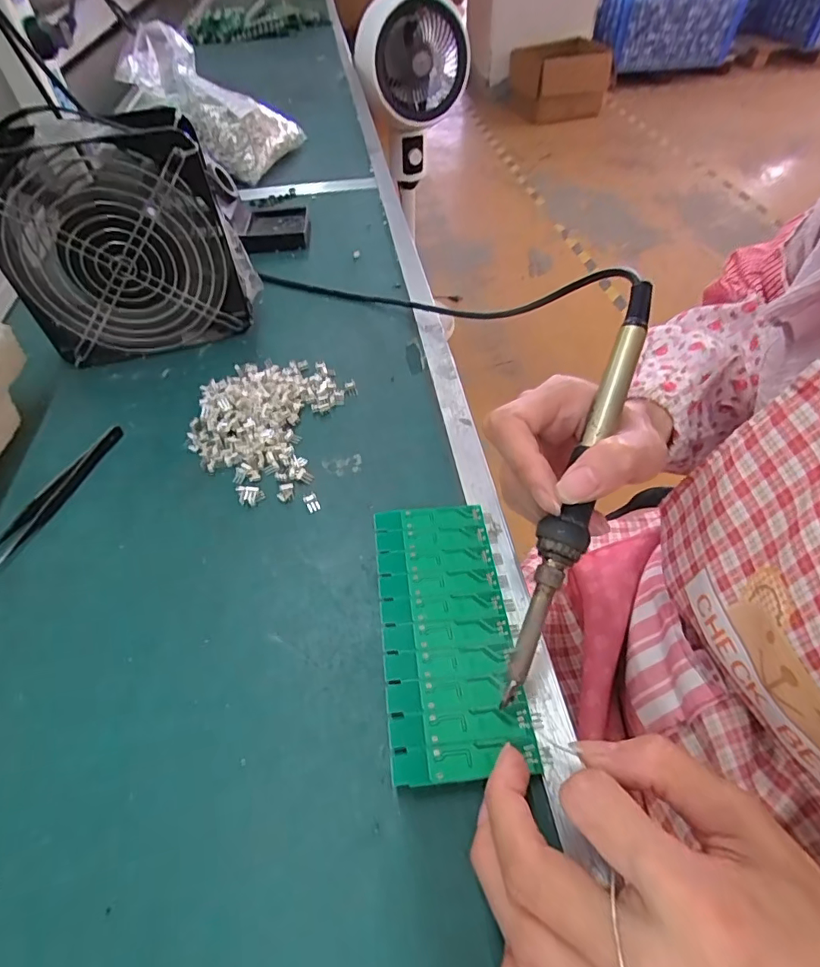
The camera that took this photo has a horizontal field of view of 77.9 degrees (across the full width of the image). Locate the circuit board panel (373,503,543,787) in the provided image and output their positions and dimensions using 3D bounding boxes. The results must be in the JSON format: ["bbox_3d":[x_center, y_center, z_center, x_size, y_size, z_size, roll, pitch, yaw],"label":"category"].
[{"bbox_3d":[0.017,0.068,0.253,0.063,0.004,0.138,-4,50,-1],"label":"circuit board panel"}]

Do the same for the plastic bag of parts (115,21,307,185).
[{"bbox_3d":[-0.259,-0.493,0.662,0.171,0.129,0.144,11,52,11],"label":"plastic bag of parts"}]

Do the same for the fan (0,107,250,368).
[{"bbox_3d":[-0.213,-0.175,0.378,0.152,0.153,0.052,-16,52,-11],"label":"fan"}]

